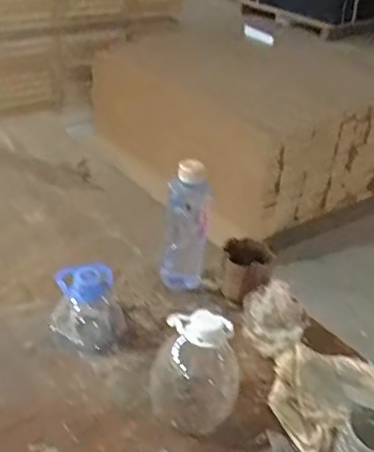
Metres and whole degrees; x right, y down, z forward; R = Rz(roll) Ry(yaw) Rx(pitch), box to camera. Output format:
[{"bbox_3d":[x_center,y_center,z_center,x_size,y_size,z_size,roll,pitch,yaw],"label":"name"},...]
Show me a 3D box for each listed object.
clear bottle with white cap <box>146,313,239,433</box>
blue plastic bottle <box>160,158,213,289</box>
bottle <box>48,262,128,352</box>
[{"bbox_3d":[0.011,0.144,0.626,0.085,0.113,0.074,18,34,19],"label":"clear bottle with white cap"},{"bbox_3d":[0.000,0.001,0.806,0.058,0.180,0.051,3,32,-4],"label":"blue plastic bottle"},{"bbox_3d":[-0.120,0.094,0.721,0.089,0.081,0.066,6,32,1],"label":"bottle"}]

